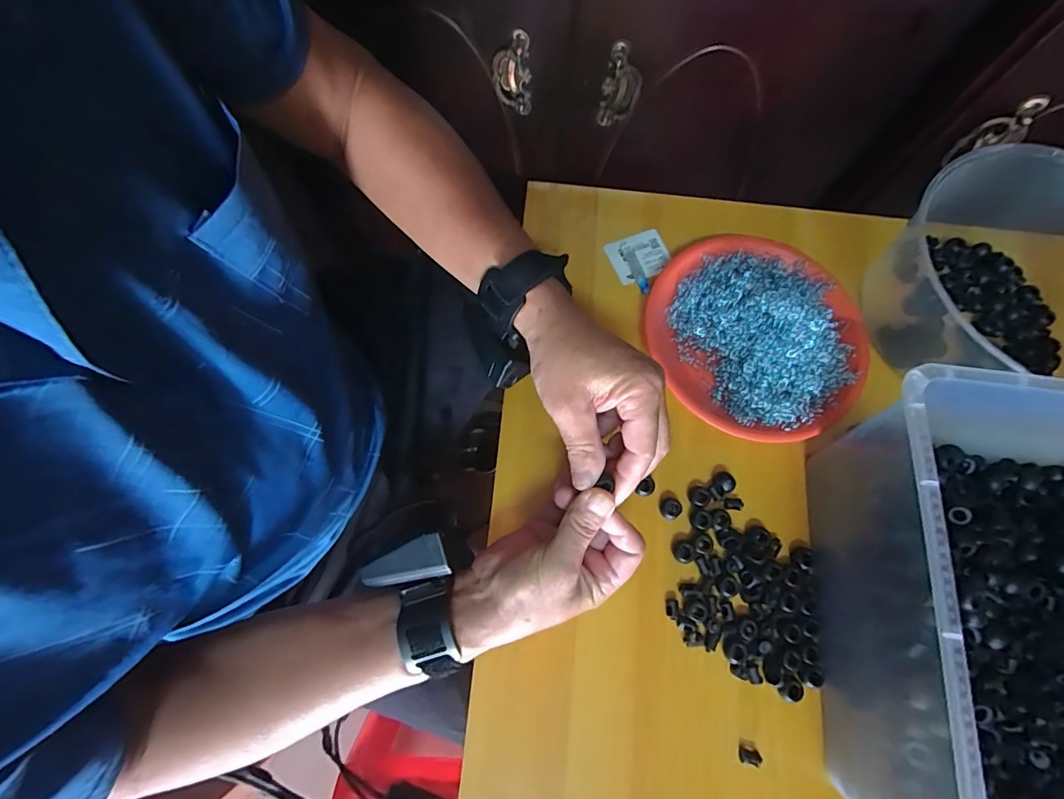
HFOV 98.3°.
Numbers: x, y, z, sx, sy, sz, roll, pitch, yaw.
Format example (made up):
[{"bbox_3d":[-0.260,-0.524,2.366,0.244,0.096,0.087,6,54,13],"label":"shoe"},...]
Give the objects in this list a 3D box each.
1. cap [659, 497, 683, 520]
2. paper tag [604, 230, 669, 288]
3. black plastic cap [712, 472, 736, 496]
[{"bbox_3d":[0.115,0.091,0.383,0.017,0.009,0.016,1,73,-2],"label":"cap"},{"bbox_3d":[0.106,-0.140,0.454,0.055,0.016,0.048,-15,74,-6],"label":"paper tag"},{"bbox_3d":[0.162,0.071,0.390,0.016,0.014,0.017,1,73,-2],"label":"black plastic cap"}]

